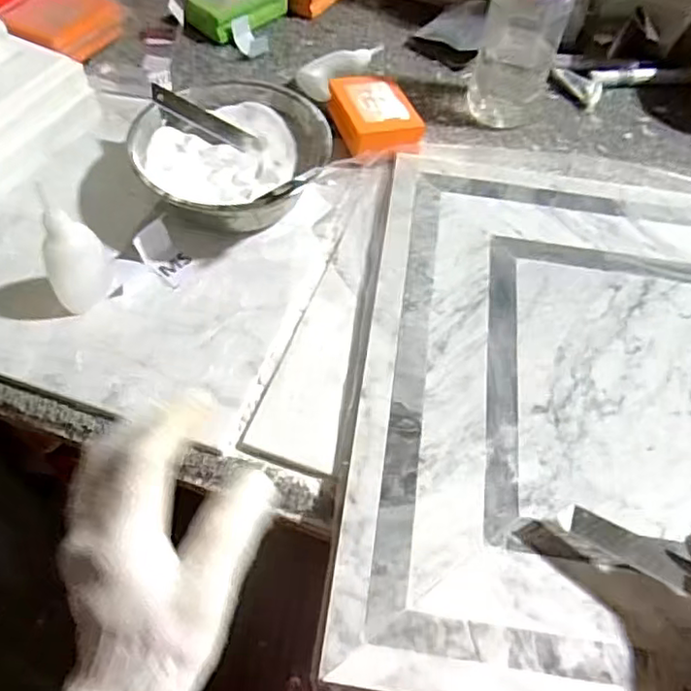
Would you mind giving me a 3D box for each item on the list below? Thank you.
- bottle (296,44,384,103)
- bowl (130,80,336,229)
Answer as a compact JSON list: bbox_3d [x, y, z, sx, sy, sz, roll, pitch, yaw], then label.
[{"bbox_3d":[-0.003,-0.270,0.620,0.037,0.021,0.102,38,62,18],"label":"bottle"},{"bbox_3d":[-0.088,-0.142,0.500,0.139,0.057,0.137,2,57,-4],"label":"bowl"}]

